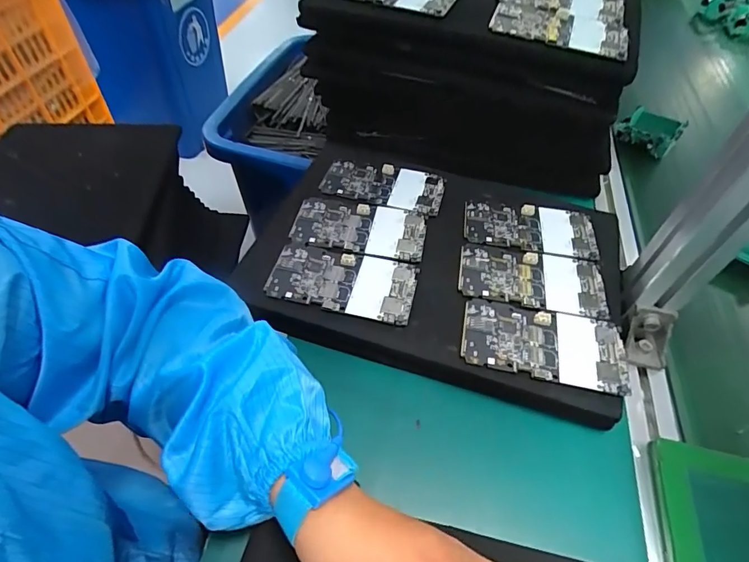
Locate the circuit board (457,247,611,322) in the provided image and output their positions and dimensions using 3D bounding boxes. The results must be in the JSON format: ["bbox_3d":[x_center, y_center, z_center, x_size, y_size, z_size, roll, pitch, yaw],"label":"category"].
[{"bbox_3d":[0.146,-0.003,0.402,0.130,0.004,0.066,8,52,6],"label":"circuit board"}]

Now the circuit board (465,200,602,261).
[{"bbox_3d":[0.160,-0.056,0.445,0.130,0.004,0.068,8,52,5],"label":"circuit board"}]

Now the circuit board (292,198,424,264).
[{"bbox_3d":[-0.015,-0.055,0.436,0.128,0.007,0.067,8,52,5],"label":"circuit board"}]

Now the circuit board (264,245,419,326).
[{"bbox_3d":[-0.029,0.000,0.394,0.129,0.006,0.065,9,52,7],"label":"circuit board"}]

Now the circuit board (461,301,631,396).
[{"bbox_3d":[0.140,0.052,0.360,0.129,0.004,0.068,8,53,6],"label":"circuit board"}]

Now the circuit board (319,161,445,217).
[{"bbox_3d":[0.011,-0.109,0.478,0.128,0.012,0.064,14,52,8],"label":"circuit board"}]

